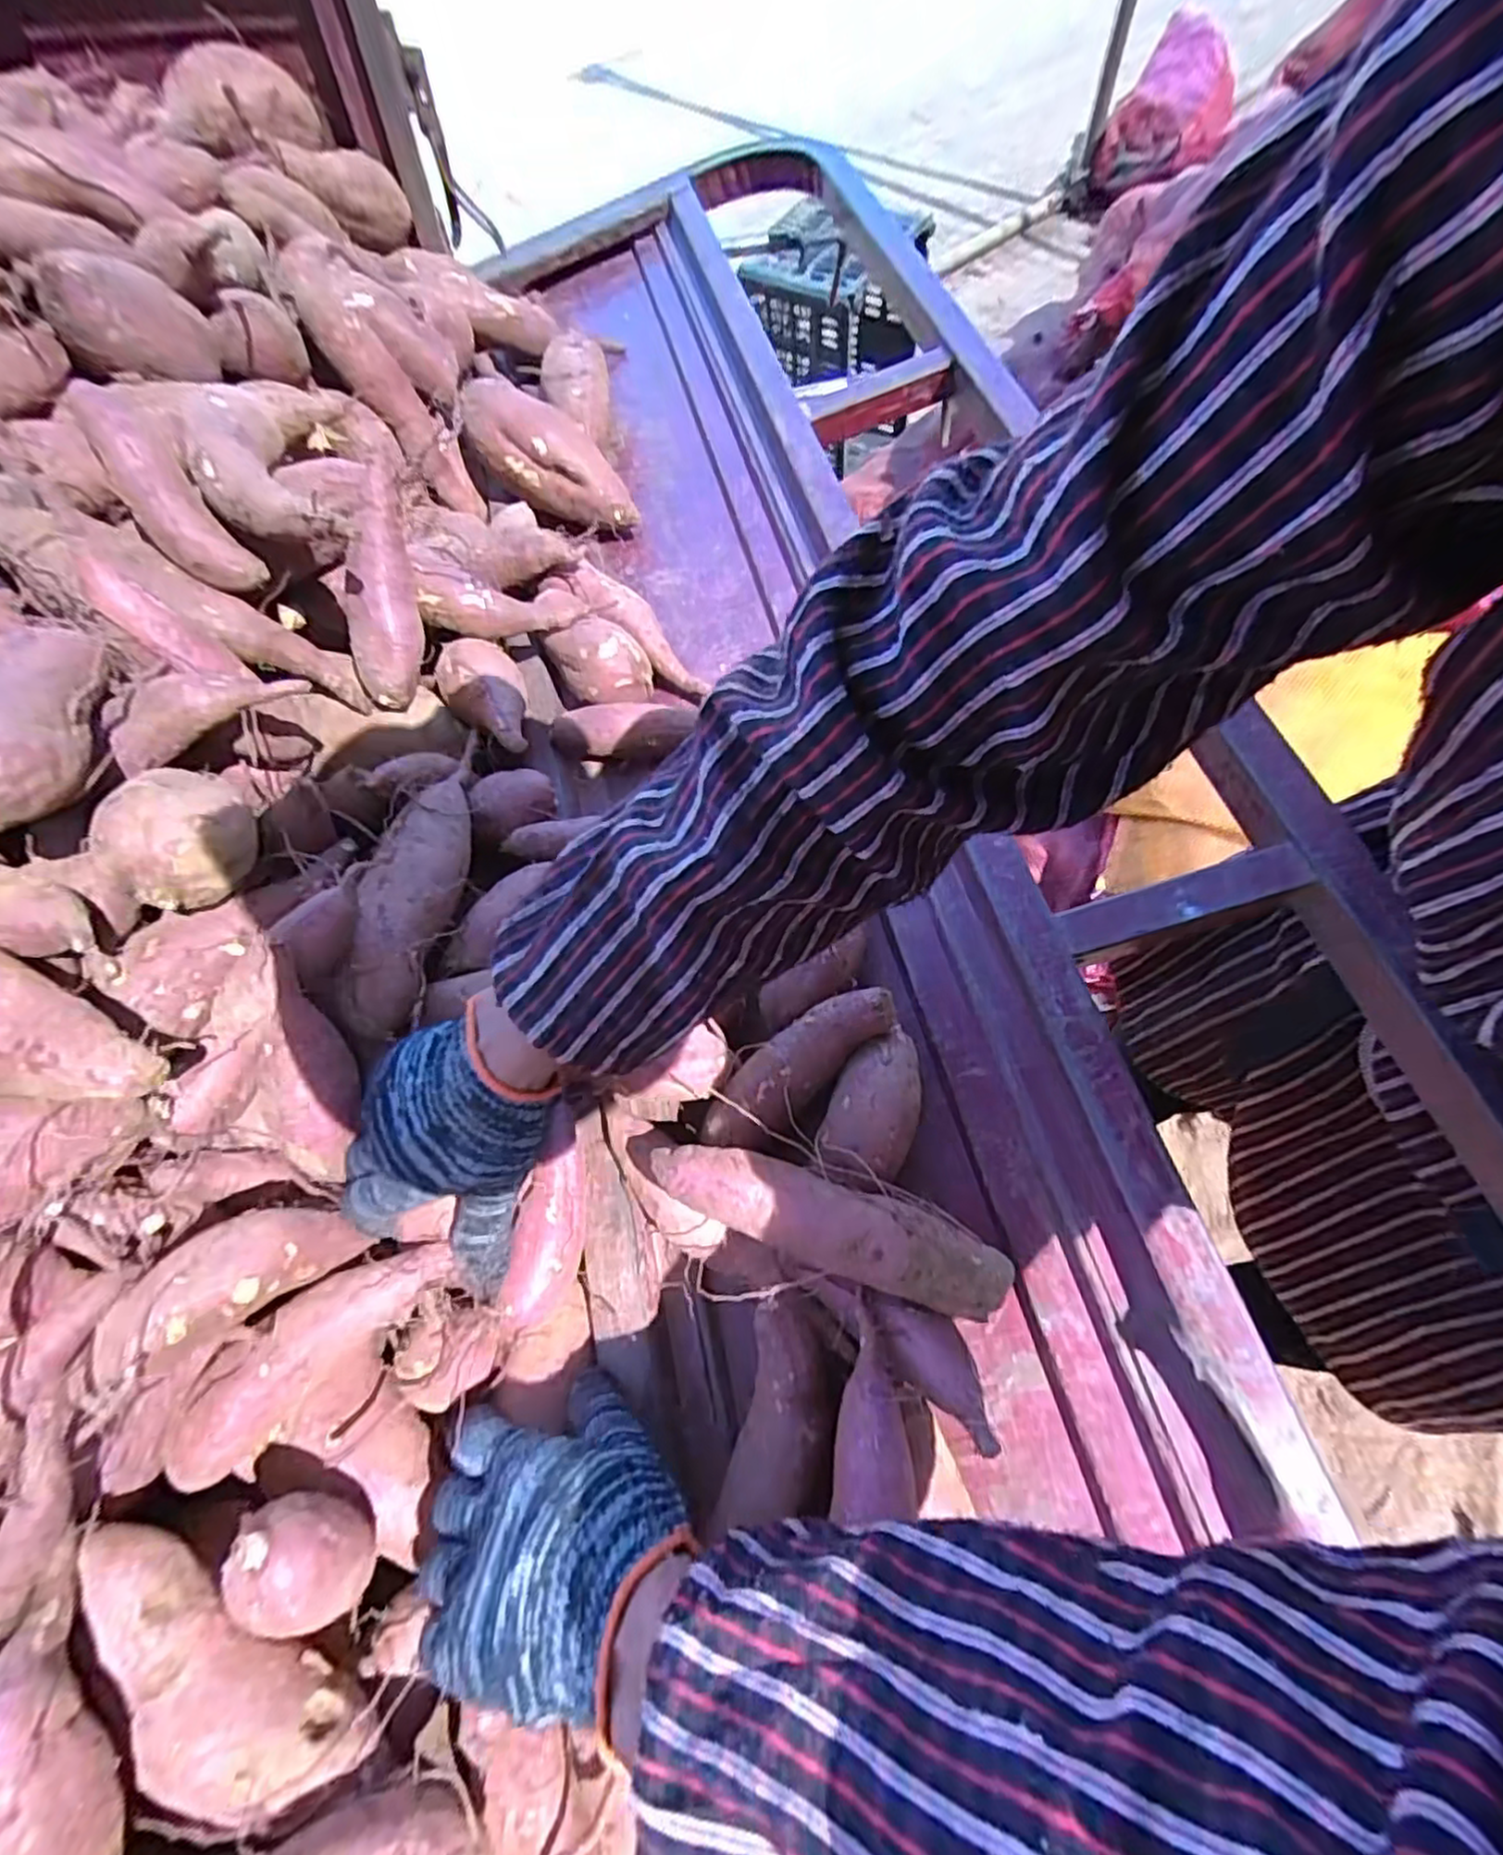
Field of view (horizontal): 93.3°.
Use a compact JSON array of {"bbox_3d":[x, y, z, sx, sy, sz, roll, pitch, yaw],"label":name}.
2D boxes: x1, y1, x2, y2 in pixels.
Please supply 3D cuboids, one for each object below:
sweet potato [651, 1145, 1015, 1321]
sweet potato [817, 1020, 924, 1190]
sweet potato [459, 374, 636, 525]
[{"bbox_3d":[0.038,0.146,0.350,0.175,0.037,0.043,16,66,7],"label":"sweet potato"},{"bbox_3d":[0.069,0.101,0.397,0.046,0.036,0.090,23,67,10],"label":"sweet potato"},{"bbox_3d":[-0.185,-0.434,0.655,0.173,0.050,0.073,34,67,-9],"label":"sweet potato"}]

